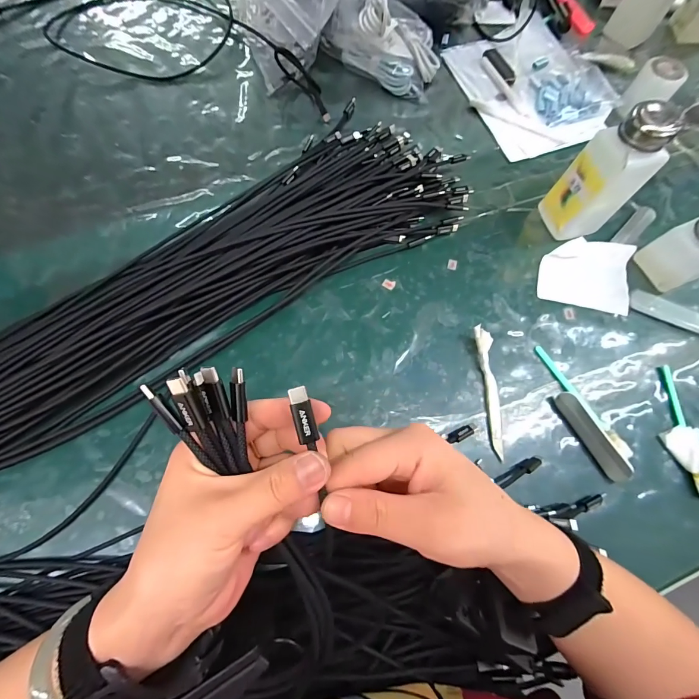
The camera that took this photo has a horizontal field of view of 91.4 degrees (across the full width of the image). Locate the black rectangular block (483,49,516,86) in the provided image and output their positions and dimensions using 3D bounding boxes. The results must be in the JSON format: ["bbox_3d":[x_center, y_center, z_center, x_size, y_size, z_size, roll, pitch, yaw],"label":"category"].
[{"bbox_3d":[0.207,-0.390,0.470,0.019,0.006,0.067,-24,73,-9],"label":"black rectangular block"}]

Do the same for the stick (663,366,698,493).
[{"bbox_3d":[0.303,0.071,0.311,0.025,0.012,0.115,3,71,0],"label":"stick"}]

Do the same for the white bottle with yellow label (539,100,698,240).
[{"bbox_3d":[0.251,-0.166,0.332,0.062,0.126,0.048,-7,71,-4],"label":"white bottle with yellow label"}]

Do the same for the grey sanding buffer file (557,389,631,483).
[{"bbox_3d":[0.219,0.077,0.309,0.020,0.011,0.083,-42,72,31],"label":"grey sanding buffer file"}]

